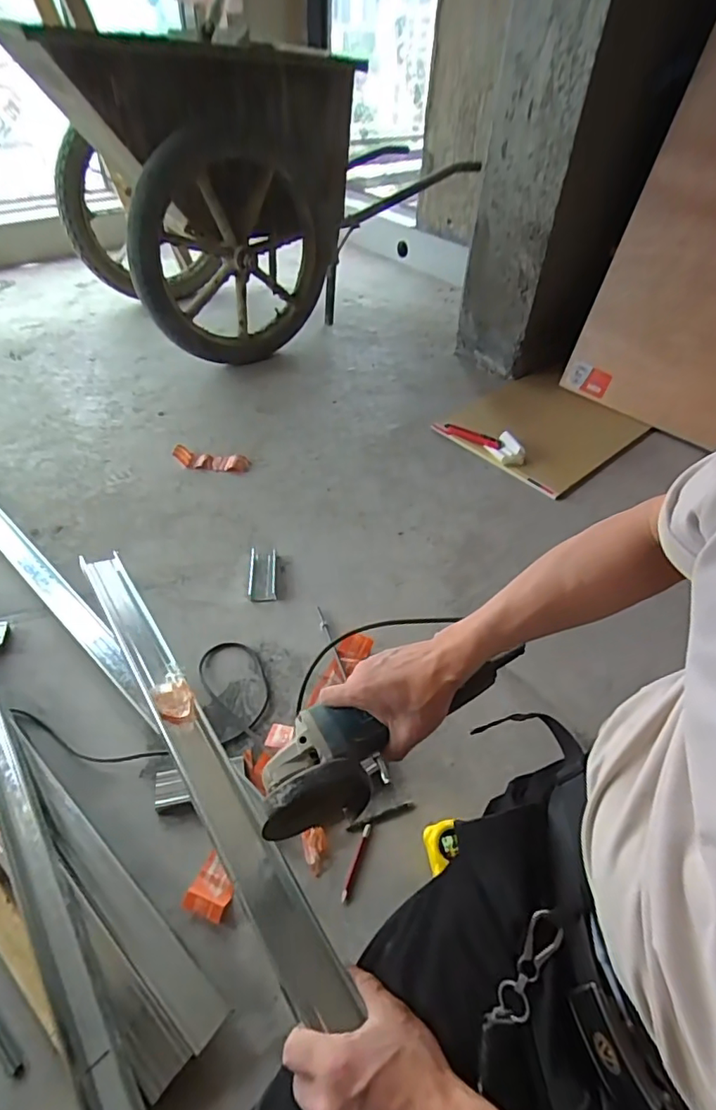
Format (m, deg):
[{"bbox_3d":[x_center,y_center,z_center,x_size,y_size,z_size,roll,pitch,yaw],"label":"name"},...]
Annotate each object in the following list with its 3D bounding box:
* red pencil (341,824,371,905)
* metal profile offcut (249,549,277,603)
[{"bbox_3d":[-0.002,0.397,0.703,0.011,0.004,0.095,19,48,12],"label":"red pencil"},{"bbox_3d":[-0.181,0.031,1.028,0.049,0.028,0.124,-1,47,-7],"label":"metal profile offcut"}]

